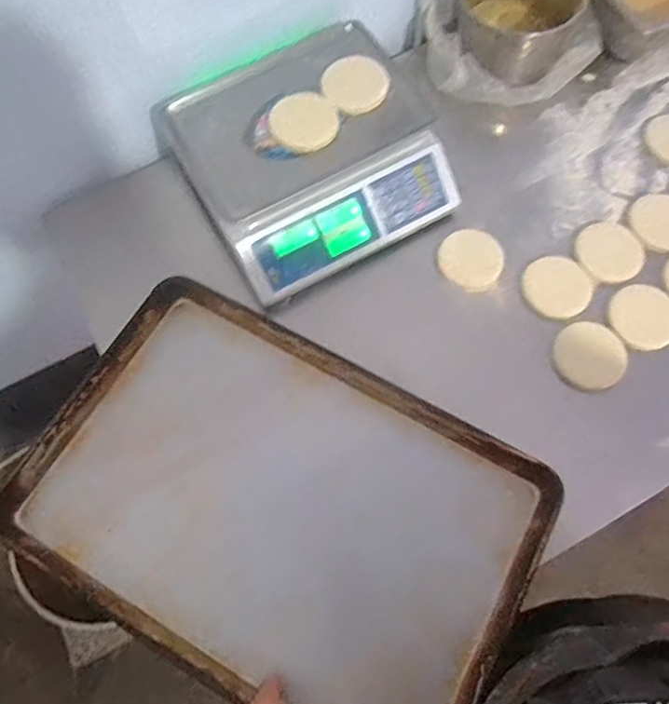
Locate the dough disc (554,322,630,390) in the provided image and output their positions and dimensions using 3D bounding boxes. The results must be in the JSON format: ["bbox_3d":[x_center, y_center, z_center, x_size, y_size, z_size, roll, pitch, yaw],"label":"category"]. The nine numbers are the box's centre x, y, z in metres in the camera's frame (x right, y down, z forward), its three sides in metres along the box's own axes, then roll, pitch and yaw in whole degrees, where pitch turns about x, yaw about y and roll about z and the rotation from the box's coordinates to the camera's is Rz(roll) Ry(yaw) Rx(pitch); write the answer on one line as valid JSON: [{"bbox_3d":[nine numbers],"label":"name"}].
[{"bbox_3d":[0.355,0.003,0.802,0.096,0.006,0.094,-1,71,2],"label":"dough disc"}]

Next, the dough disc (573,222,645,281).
[{"bbox_3d":[0.403,-0.148,0.845,0.086,0.016,0.094,-1,71,2],"label":"dough disc"}]

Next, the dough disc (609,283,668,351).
[{"bbox_3d":[0.442,-0.051,0.826,0.097,0.007,0.095,-1,71,2],"label":"dough disc"}]

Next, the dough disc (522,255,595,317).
[{"bbox_3d":[0.321,-0.096,0.834,0.088,0.008,0.094,-1,71,2],"label":"dough disc"}]

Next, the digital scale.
[{"bbox_3d":[-0.036,-0.288,0.858,0.345,0.101,0.329,-29,72,-8],"label":"digital scale"}]

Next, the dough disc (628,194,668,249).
[{"bbox_3d":[0.490,-0.192,0.861,0.101,0.015,0.082,4,71,3],"label":"dough disc"}]

